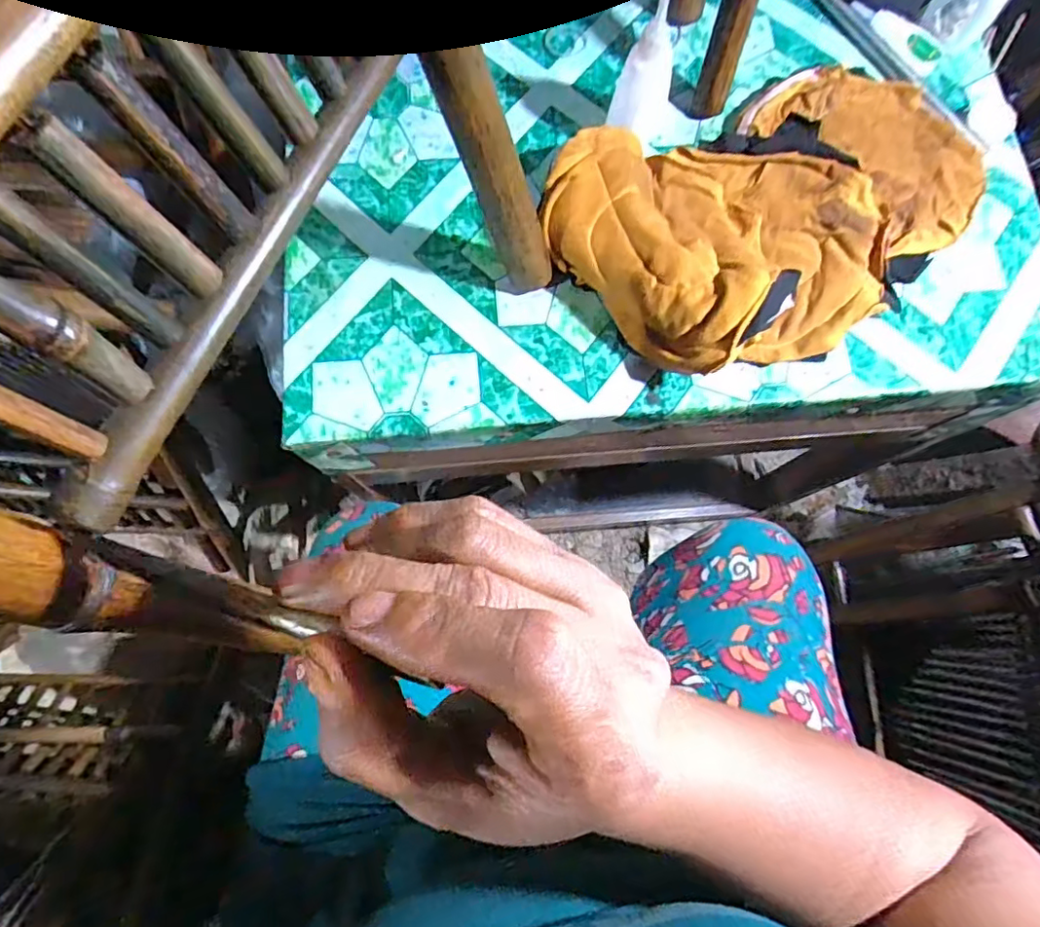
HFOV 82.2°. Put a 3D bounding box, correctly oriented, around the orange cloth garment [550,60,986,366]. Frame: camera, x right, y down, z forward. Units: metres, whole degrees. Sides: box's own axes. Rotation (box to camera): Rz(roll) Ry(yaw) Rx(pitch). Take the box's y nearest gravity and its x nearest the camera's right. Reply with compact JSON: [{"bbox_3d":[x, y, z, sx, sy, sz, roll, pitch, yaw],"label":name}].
[{"bbox_3d":[0.182,-0.175,0.400,0.311,0.054,0.181,-24,77,-7],"label":"orange cloth garment"}]

